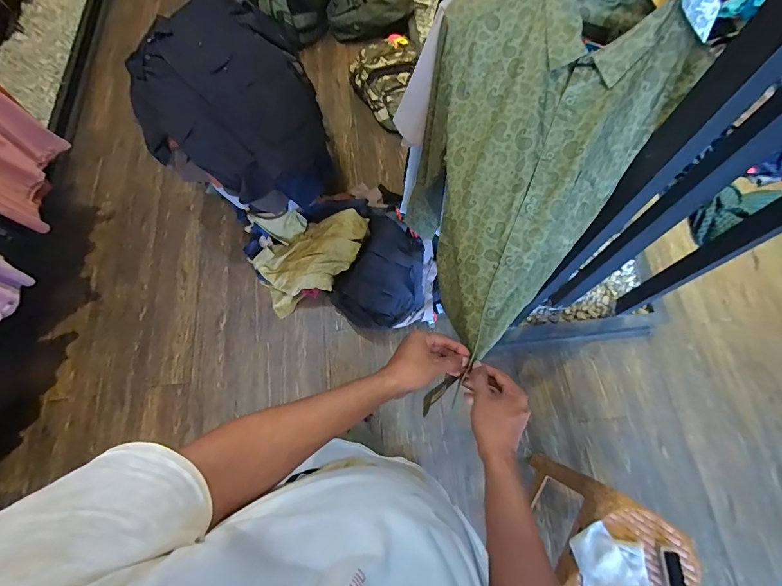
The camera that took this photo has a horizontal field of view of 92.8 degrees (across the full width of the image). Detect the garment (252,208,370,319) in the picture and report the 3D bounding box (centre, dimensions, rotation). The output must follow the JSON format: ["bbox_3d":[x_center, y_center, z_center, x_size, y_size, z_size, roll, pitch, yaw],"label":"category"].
[{"bbox_3d":[-0.305,-0.143,1.527,0.489,0.152,0.295,-25,70,-8],"label":"garment"}]

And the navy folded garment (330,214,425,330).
[{"bbox_3d":[-0.026,-0.052,1.462,0.336,0.238,0.379,27,72,12],"label":"navy folded garment"}]

